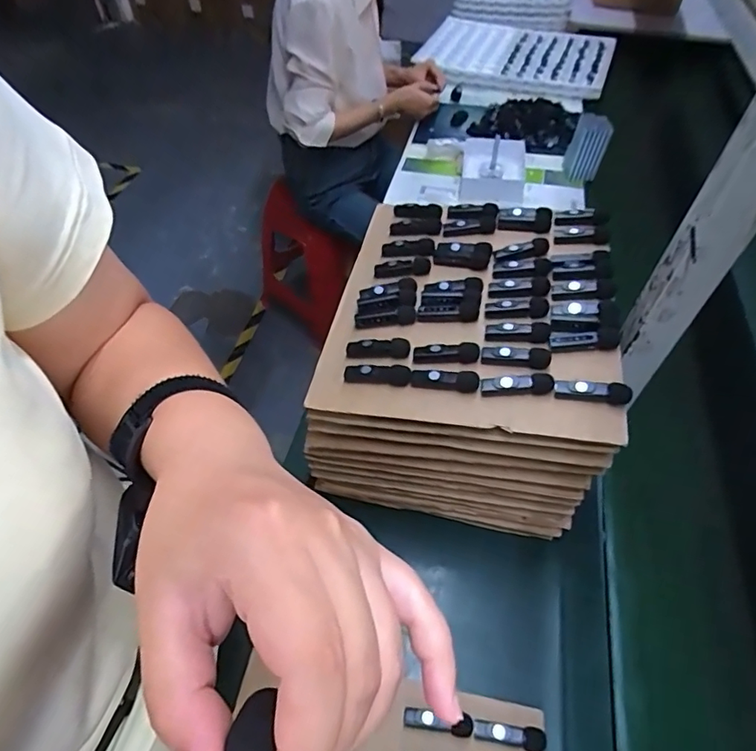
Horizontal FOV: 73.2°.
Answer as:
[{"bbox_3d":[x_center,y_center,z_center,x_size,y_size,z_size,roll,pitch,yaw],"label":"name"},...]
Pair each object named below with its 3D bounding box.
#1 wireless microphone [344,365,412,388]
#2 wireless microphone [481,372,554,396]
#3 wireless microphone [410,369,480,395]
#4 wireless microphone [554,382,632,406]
[{"bbox_3d":[-0.001,-0.001,0.502,0.067,0.021,0.016,10,53,8],"label":"wireless microphone"},{"bbox_3d":[0.129,0.008,0.471,0.065,0.020,0.014,3,52,0],"label":"wireless microphone"},{"bbox_3d":[0.064,0.005,0.486,0.063,0.019,0.014,11,52,6],"label":"wireless microphone"},{"bbox_3d":[0.192,0.015,0.457,0.061,0.020,0.014,11,52,6],"label":"wireless microphone"}]

